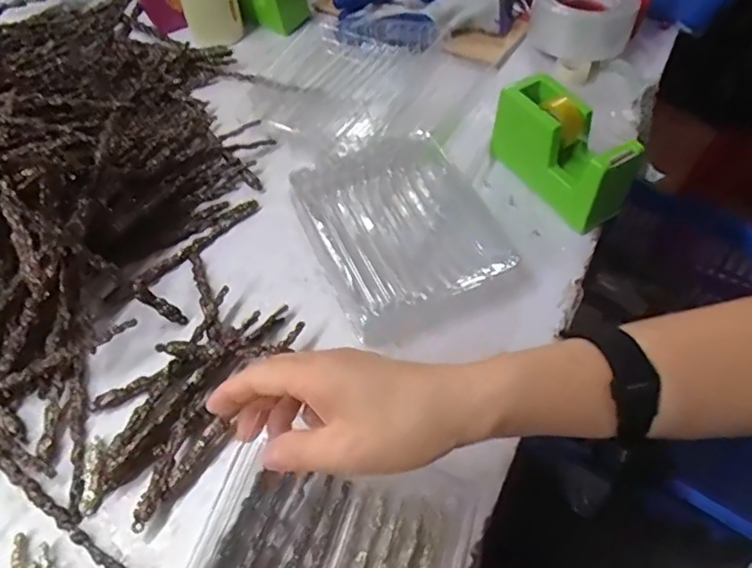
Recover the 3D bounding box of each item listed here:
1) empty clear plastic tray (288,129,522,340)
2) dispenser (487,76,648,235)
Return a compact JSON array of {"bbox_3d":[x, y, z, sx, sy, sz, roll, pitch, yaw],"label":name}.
[{"bbox_3d":[0.018,-0.056,0.497,0.151,0.023,0.177,-21,58,-12],"label":"empty clear plastic tray"},{"bbox_3d":[0.167,-0.116,0.507,0.049,0.073,0.143,-30,60,-18],"label":"dispenser"}]

